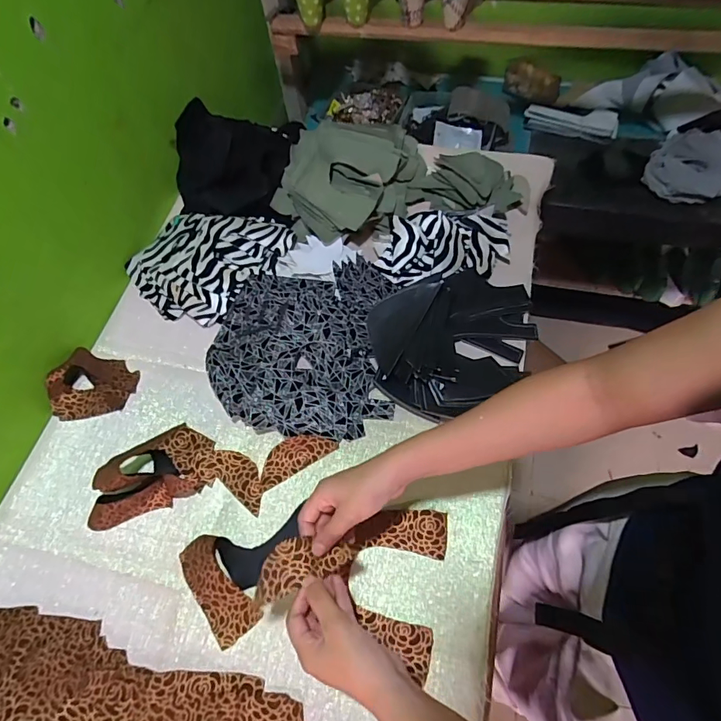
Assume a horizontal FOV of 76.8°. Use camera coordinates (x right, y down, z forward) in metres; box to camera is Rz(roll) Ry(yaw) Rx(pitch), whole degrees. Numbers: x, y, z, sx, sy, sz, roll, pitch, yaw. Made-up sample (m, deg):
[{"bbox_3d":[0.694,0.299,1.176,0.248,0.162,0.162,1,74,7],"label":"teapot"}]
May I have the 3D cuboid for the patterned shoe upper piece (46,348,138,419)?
[{"bbox_3d":[-0.362,0.033,0.610,0.090,0.045,0.097,18,63,13],"label":"patterned shoe upper piece"}]

